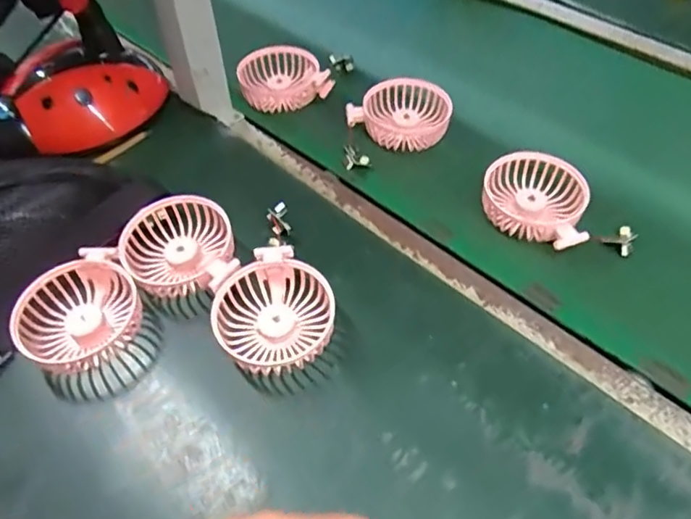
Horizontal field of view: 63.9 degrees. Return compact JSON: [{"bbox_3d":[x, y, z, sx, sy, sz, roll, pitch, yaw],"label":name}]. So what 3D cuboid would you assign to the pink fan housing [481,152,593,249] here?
[{"bbox_3d":[0.175,-0.055,0.497,0.097,0.028,0.084,33,60,24],"label":"pink fan housing"}]

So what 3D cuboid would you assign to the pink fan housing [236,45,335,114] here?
[{"bbox_3d":[-0.070,-0.202,0.616,0.094,0.029,0.083,-18,54,-11],"label":"pink fan housing"}]

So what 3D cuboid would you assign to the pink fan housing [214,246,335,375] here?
[{"bbox_3d":[-0.053,0.043,0.420,0.082,0.040,0.084,35,61,26],"label":"pink fan housing"}]

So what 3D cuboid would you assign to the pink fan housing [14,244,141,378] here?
[{"bbox_3d":[-0.201,0.042,0.429,0.080,0.039,0.099,24,57,20],"label":"pink fan housing"}]

